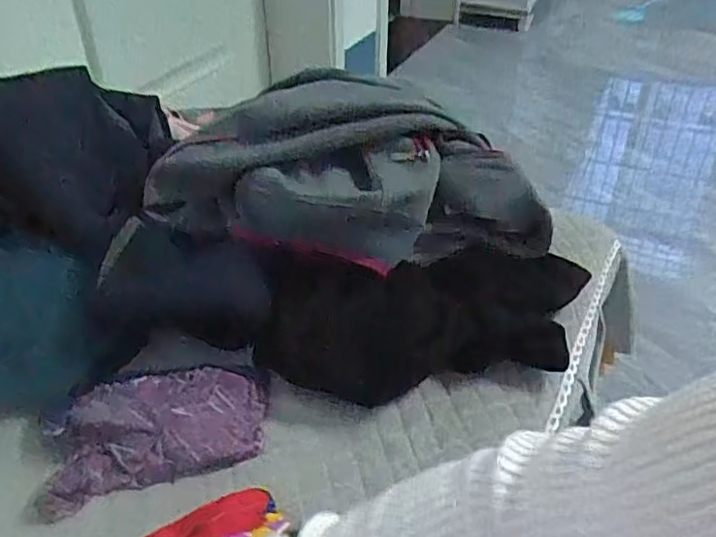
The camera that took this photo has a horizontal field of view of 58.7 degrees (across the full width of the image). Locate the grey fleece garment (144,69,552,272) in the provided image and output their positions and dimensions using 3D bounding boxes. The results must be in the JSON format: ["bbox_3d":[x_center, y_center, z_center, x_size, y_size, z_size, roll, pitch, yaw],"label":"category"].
[{"bbox_3d":[0.003,-0.103,0.654,0.388,0.146,0.177,6,37,9],"label":"grey fleece garment"}]

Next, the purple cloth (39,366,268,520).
[{"bbox_3d":[-0.166,0.133,0.533,0.173,0.025,0.099,-9,57,-16],"label":"purple cloth"}]

